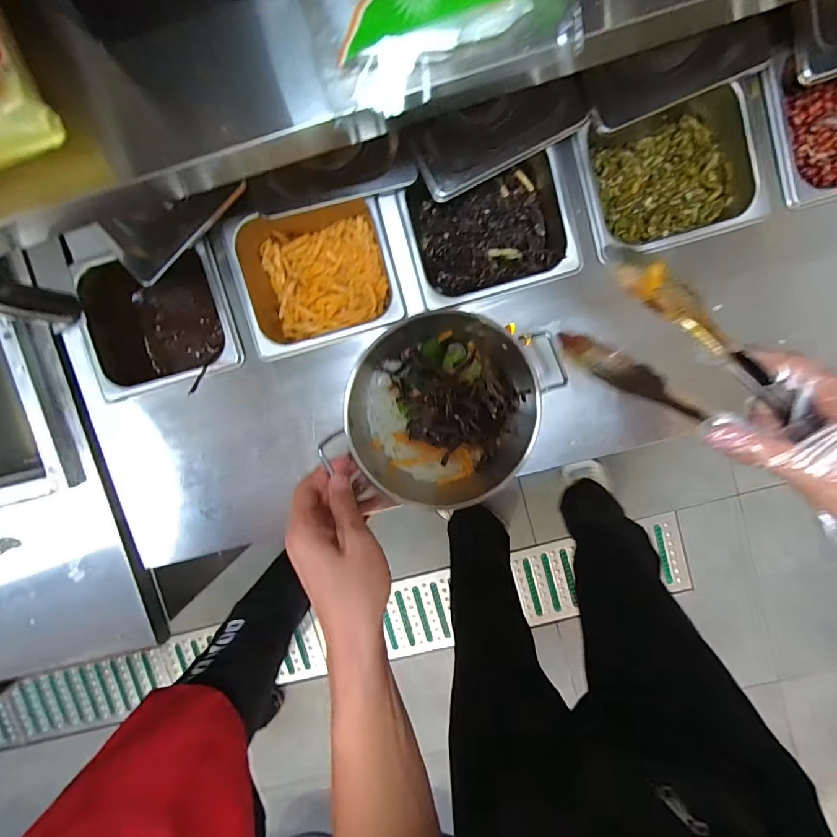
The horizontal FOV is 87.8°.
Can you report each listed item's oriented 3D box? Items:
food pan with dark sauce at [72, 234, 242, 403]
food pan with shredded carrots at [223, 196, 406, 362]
[{"bbox_3d":[-0.292,-0.115,0.524,0.170,0.086,0.156,-10,96,4],"label":"food pan with dark sauce"},{"bbox_3d":[-0.111,-0.165,0.502,0.168,0.080,0.157,-15,96,4],"label":"food pan with shredded carrots"}]

